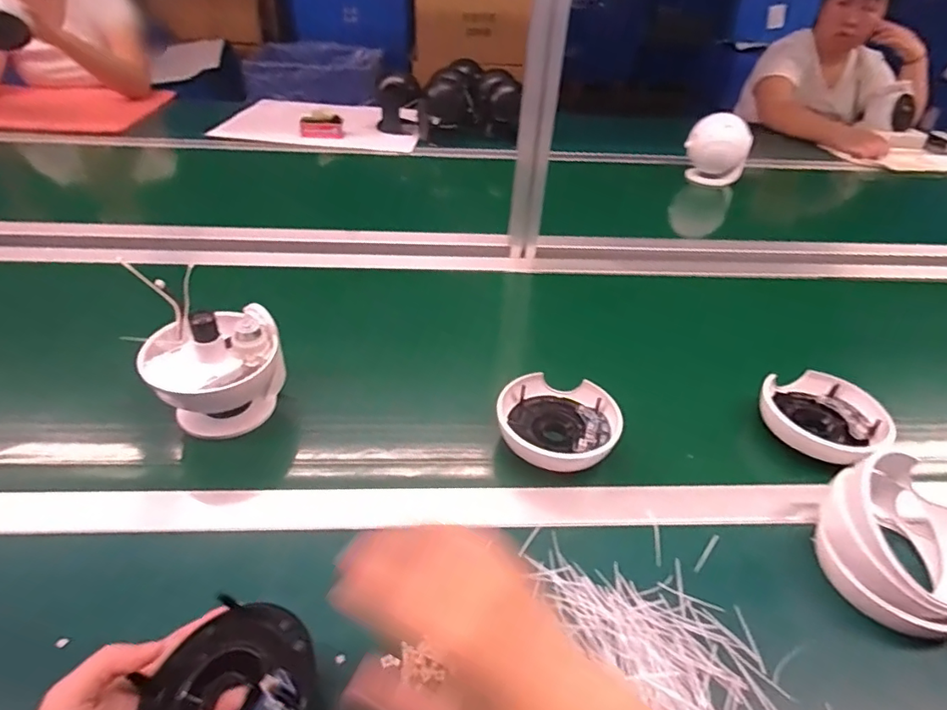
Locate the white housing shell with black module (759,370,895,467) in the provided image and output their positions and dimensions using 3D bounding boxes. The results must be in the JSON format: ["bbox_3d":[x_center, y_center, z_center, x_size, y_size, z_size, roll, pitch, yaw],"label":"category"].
[{"bbox_3d":[0.358,0.062,0.554,0.115,0.037,0.094,24,43,24],"label":"white housing shell with black module"}]

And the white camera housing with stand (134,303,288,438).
[{"bbox_3d":[-0.245,0.018,0.513,0.113,0.116,0.091,-5,39,-11],"label":"white camera housing with stand"}]

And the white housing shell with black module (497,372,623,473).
[{"bbox_3d":[0.082,0.065,0.526,0.112,0.035,0.097,9,38,7],"label":"white housing shell with black module"}]

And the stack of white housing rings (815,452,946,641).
[{"bbox_3d":[0.344,0.148,0.418,0.114,0.079,0.114,-12,41,-18],"label":"stack of white housing rings"}]

